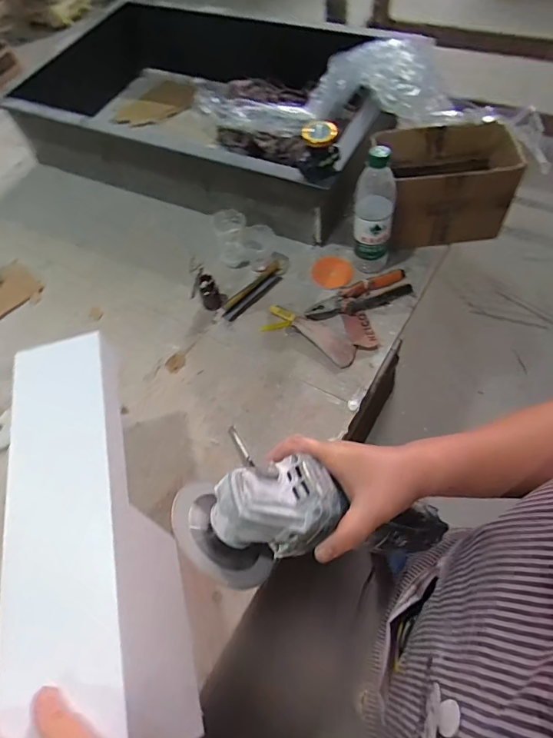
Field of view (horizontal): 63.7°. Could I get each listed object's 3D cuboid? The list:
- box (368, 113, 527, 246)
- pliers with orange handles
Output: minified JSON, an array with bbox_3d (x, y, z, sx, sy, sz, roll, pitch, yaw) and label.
[{"bbox_3d":[0.326,-0.354,0.854,0.255,0.157,0.154,-7,58,-1],"label":"box"},{"bbox_3d":[0.153,-0.130,0.814,0.204,0.016,0.059,-22,59,-10],"label":"pliers with orange handles"}]

